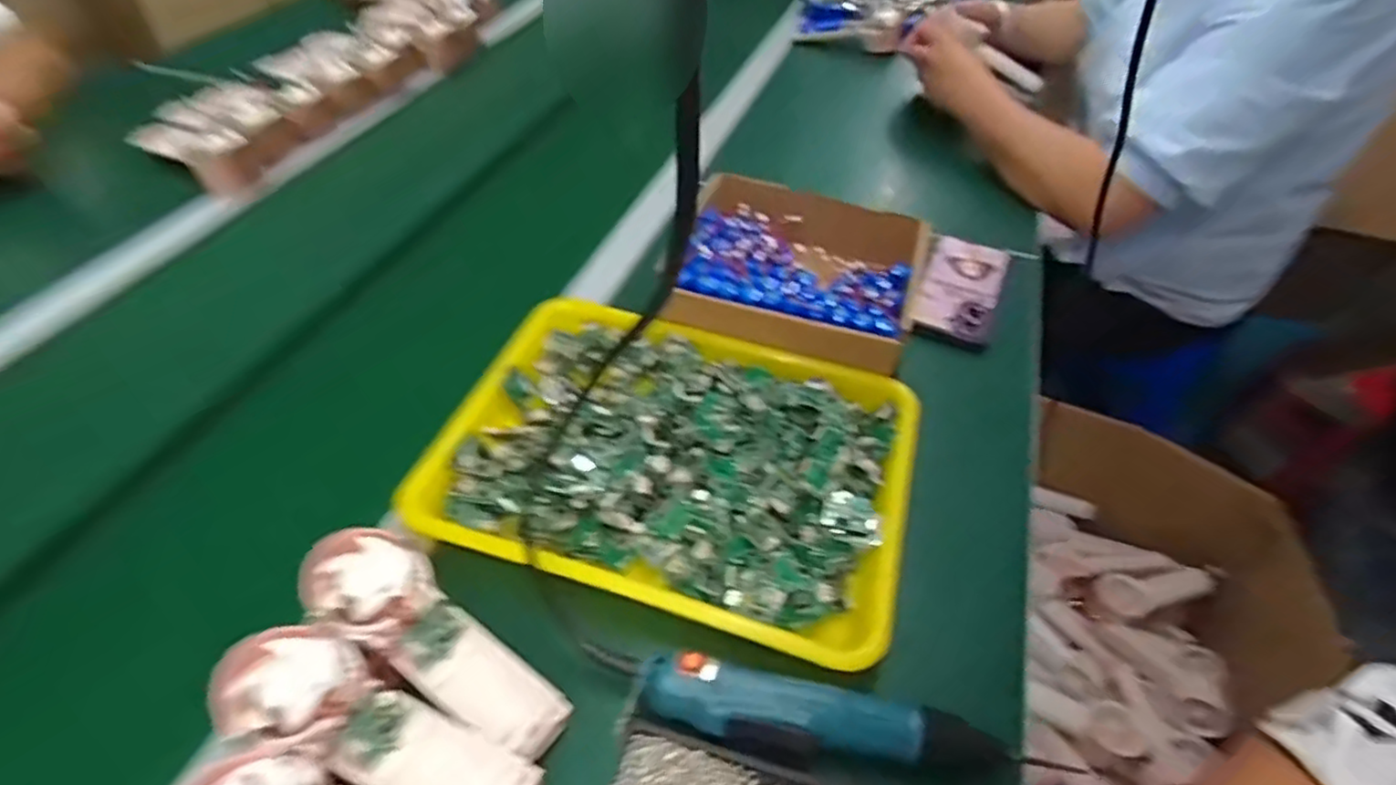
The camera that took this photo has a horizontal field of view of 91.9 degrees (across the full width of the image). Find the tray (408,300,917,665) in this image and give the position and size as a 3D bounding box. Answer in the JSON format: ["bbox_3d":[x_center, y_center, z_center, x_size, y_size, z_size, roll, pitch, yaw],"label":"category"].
[{"bbox_3d":[-0.015,0.041,0.501,0.338,0.041,0.246,15,47,10],"label":"tray"}]

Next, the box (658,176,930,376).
[{"bbox_3d":[0.090,-0.116,0.617,0.211,0.059,0.196,15,47,9],"label":"box"}]

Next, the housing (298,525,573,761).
[{"bbox_3d":[-0.153,0.140,0.393,0.177,0.030,0.060,28,51,20],"label":"housing"}]

